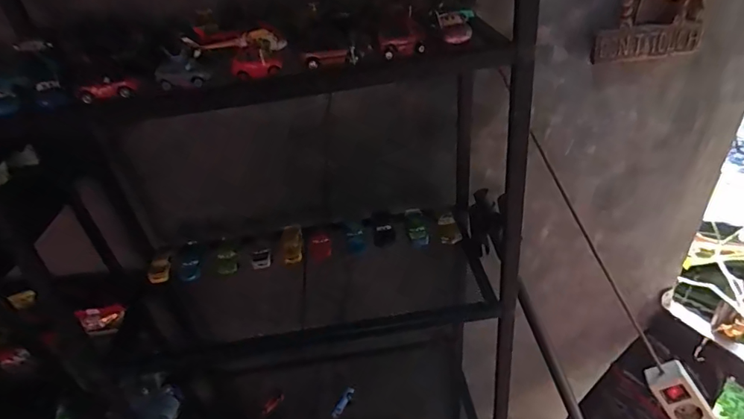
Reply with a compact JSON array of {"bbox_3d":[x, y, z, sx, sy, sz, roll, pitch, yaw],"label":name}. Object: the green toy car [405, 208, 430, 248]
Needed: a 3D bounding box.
[{"bbox_3d":[0.077,0.030,0.753,0.038,0.022,0.073,-9,48,-1],"label":"green toy car"}]

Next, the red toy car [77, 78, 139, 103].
[{"bbox_3d":[-0.256,-0.118,0.439,0.053,0.017,0.019,-18,37,-13],"label":"red toy car"}]

